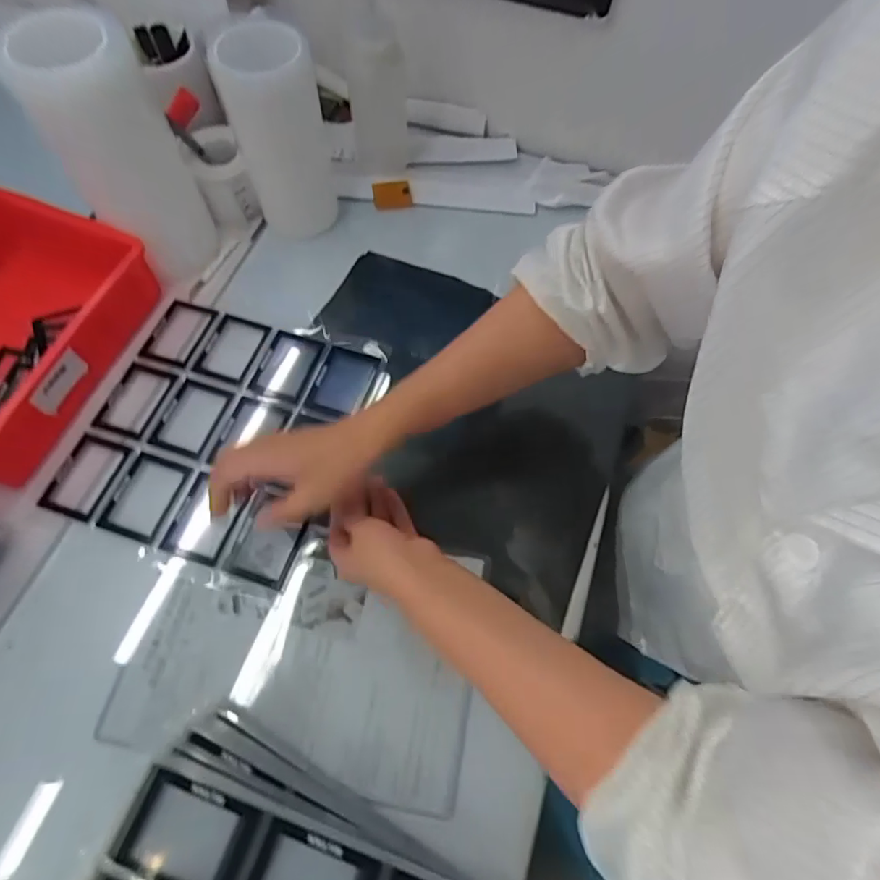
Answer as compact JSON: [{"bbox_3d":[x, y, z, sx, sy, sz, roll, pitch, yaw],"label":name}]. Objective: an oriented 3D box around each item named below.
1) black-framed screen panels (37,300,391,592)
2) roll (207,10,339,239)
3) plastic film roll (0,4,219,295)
[{"bbox_3d":[-0.238,-0.016,0.552,0.276,0.020,0.282,19,67,9],"label":"black-framed screen panels"},{"bbox_3d":[-0.180,-0.339,0.596,0.100,0.234,0.092,-11,67,-7],"label":"roll"},{"bbox_3d":[-0.340,-0.304,0.559,0.117,0.262,0.088,-30,71,-15],"label":"plastic film roll"}]

